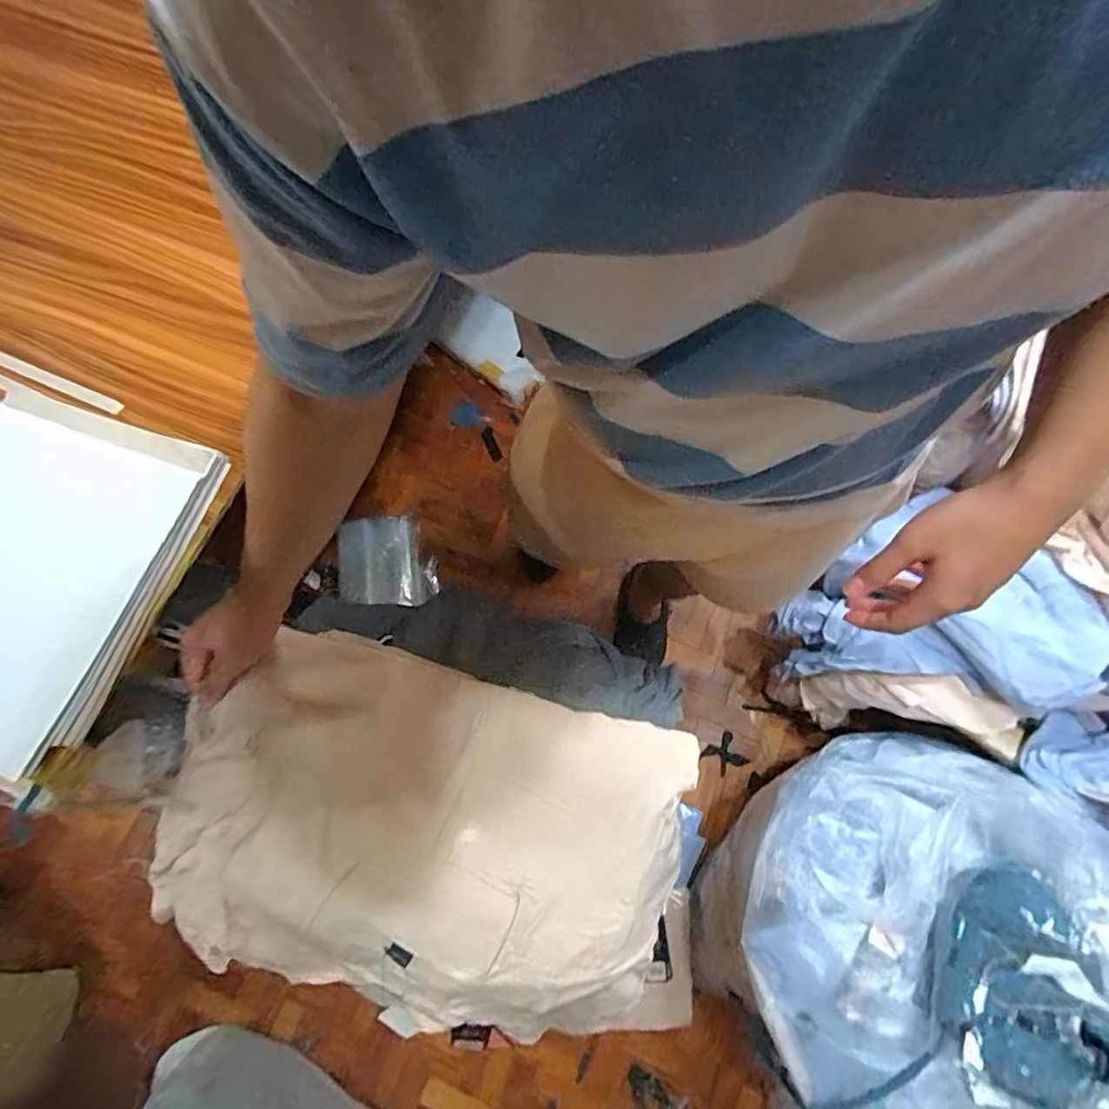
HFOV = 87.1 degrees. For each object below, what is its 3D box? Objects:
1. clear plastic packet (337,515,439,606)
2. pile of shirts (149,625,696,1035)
[{"bbox_3d":[-0.380,0.012,1.325,0.208,0.014,0.211,-4,71,-20],"label":"clear plastic packet"},{"bbox_3d":[-0.131,0.312,0.648,0.537,0.131,0.352,15,74,5],"label":"pile of shirts"}]

